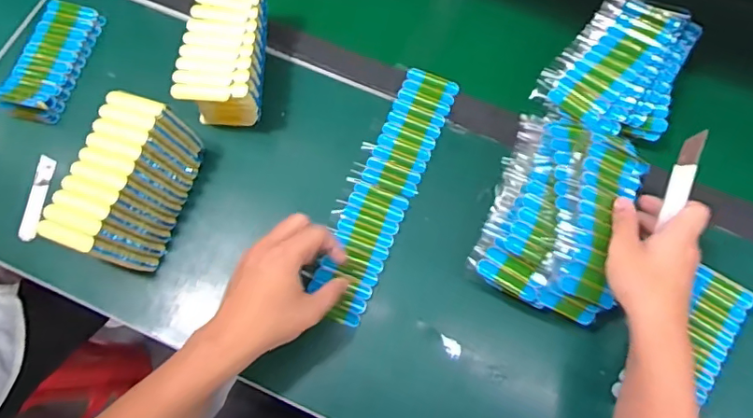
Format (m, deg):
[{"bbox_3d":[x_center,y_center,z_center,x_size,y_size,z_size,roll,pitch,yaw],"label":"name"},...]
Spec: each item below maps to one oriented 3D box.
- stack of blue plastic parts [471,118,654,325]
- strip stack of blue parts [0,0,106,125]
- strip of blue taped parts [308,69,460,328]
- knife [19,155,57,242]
[{"bbox_3d":[0.182,0.002,0.519,0.130,0.046,0.194,21,71,7],"label":"stack of blue plastic parts"},{"bbox_3d":[-0.388,-0.178,0.632,0.072,0.021,0.160,12,71,4],"label":"strip stack of blue parts"},{"bbox_3d":[0.010,-0.023,0.586,0.067,0.010,0.301,20,73,7],"label":"strip of blue taped parts"},{"bbox_3d":[-0.375,-0.012,0.586,0.016,0.013,0.097,4,70,1],"label":"knife"}]

